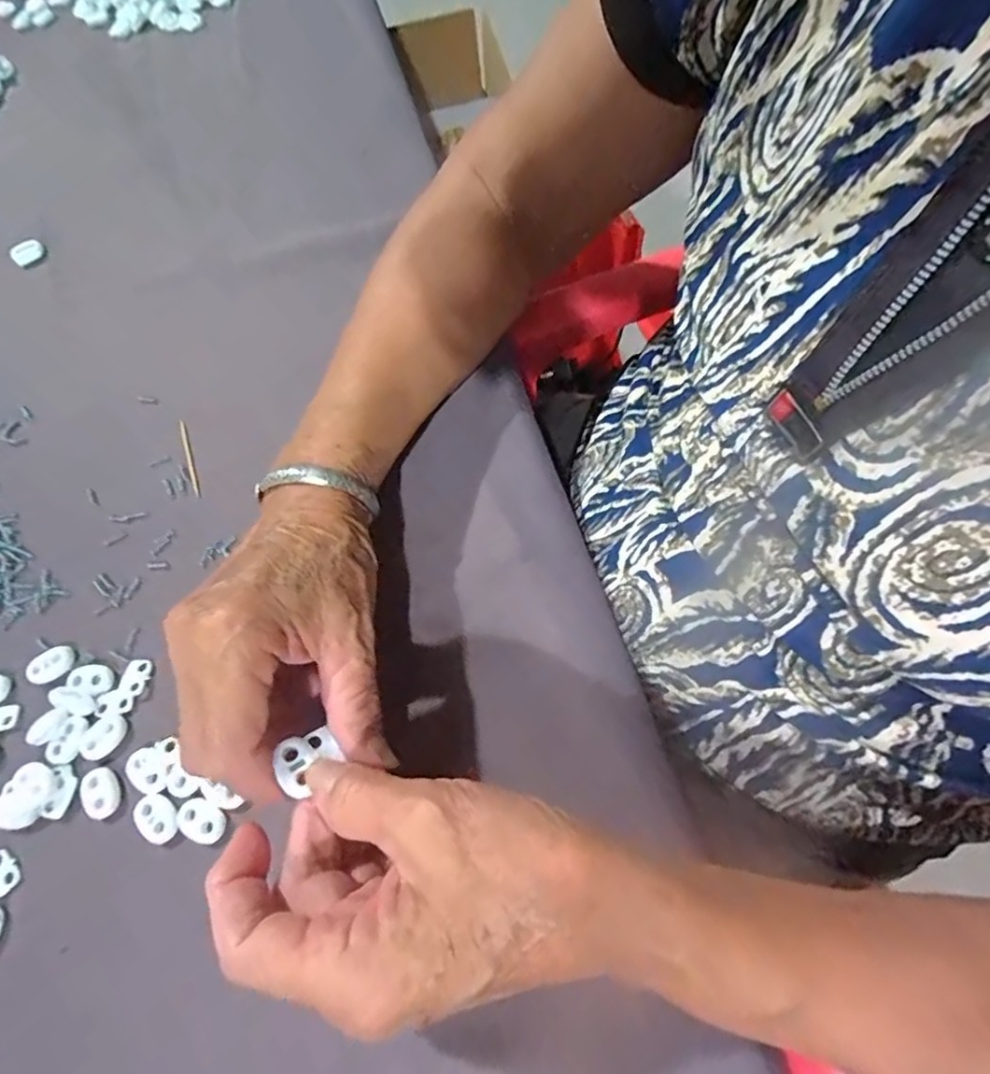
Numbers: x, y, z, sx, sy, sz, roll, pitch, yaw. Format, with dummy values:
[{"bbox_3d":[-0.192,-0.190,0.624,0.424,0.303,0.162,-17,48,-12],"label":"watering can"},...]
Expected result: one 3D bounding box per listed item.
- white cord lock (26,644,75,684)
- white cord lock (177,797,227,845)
[{"bbox_3d":[-0.225,0.065,0.284,0.023,0.006,0.015,-36,69,-10],"label":"white cord lock"},{"bbox_3d":[-0.131,0.127,0.252,0.022,0.004,0.015,27,72,15],"label":"white cord lock"}]

